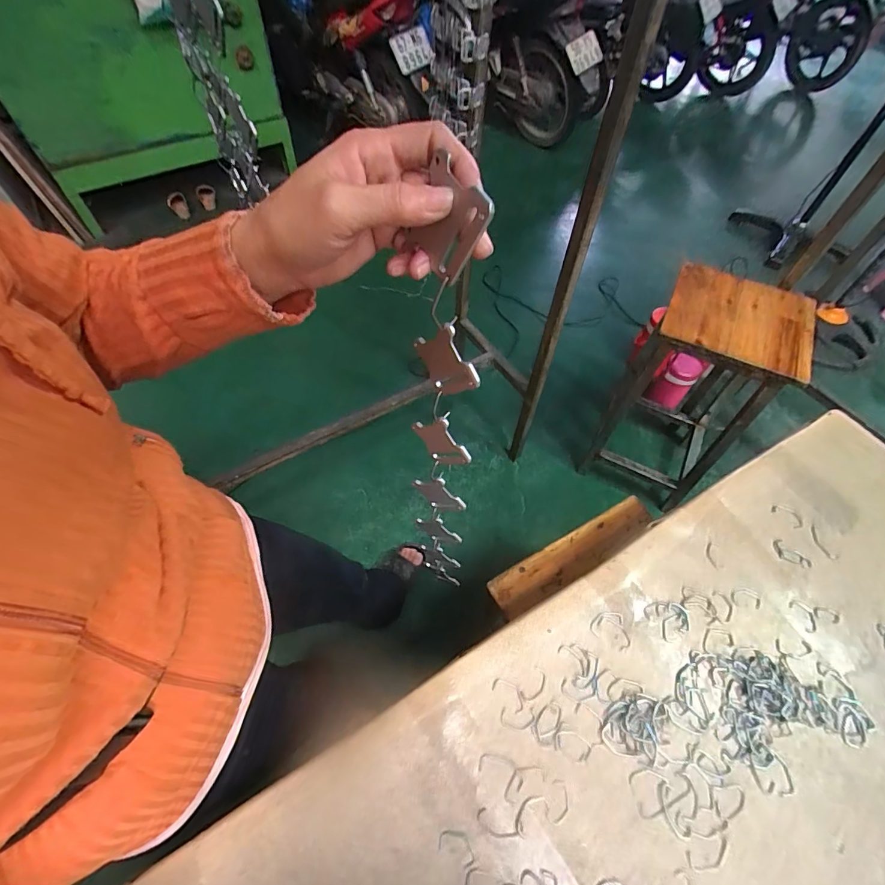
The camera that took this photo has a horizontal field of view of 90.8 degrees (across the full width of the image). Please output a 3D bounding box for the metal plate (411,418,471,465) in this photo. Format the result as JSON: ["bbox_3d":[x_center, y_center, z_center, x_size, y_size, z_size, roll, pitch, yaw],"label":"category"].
[{"bbox_3d":[0.000,0.001,0.350,0.005,0.044,0.046,-45,24,-30],"label":"metal plate"}]

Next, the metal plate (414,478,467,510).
[{"bbox_3d":[-0.003,0.051,0.420,0.054,0.057,0.006,25,58,15],"label":"metal plate"}]

